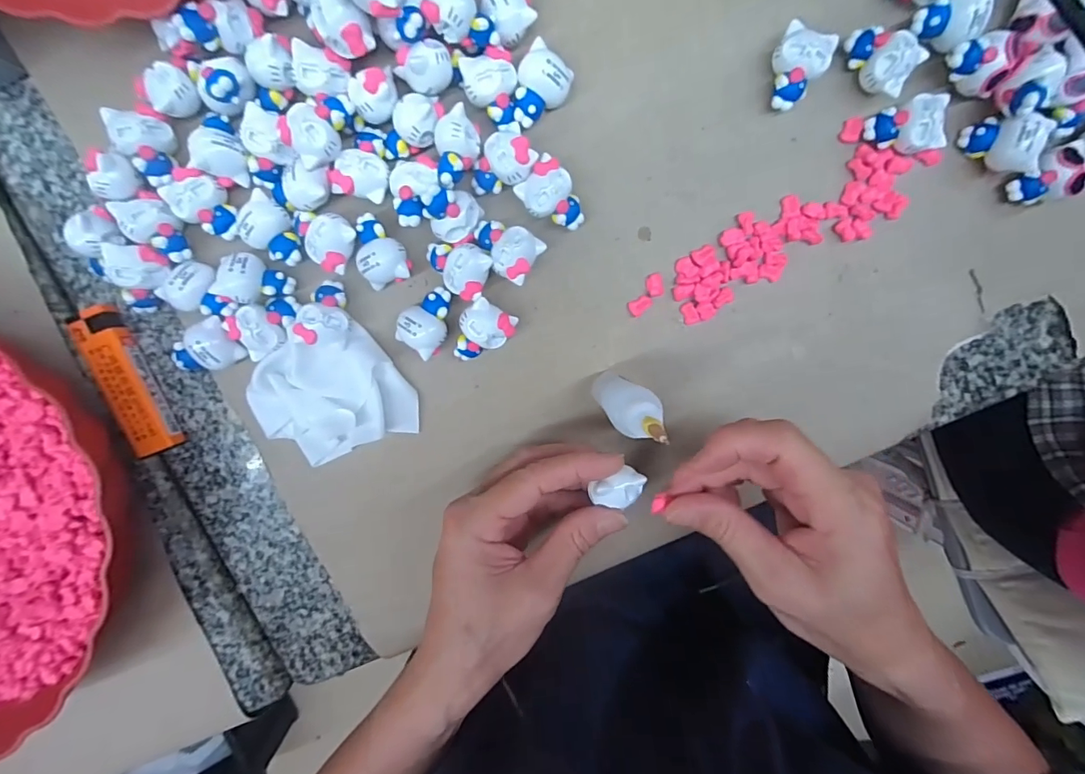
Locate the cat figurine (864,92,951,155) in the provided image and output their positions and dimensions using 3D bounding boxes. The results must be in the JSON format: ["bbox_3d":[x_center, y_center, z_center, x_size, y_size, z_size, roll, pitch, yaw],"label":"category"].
[{"bbox_3d":[0.180,-0.128,0.239,0.032,0.018,0.024,-8,99,0],"label":"cat figurine"}]

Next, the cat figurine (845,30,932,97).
[{"bbox_3d":[0.164,-0.159,0.235,0.033,0.017,0.023,28,98,-6],"label":"cat figurine"}]

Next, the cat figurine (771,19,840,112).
[{"bbox_3d":[0.123,-0.155,0.235,0.025,0.017,0.034,22,98,-5],"label":"cat figurine"}]

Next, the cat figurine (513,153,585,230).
[{"bbox_3d":[0.005,-0.094,0.242,0.025,0.019,0.034,-39,98,5],"label":"cat figurine"}]

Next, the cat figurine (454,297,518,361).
[{"bbox_3d":[-0.031,-0.027,0.252,0.026,0.019,0.033,29,97,-6],"label":"cat figurine"}]

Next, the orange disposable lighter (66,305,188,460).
[{"bbox_3d":[-0.220,-0.002,0.256,0.021,0.014,0.079,-23,99,2],"label":"orange disposable lighter"}]

